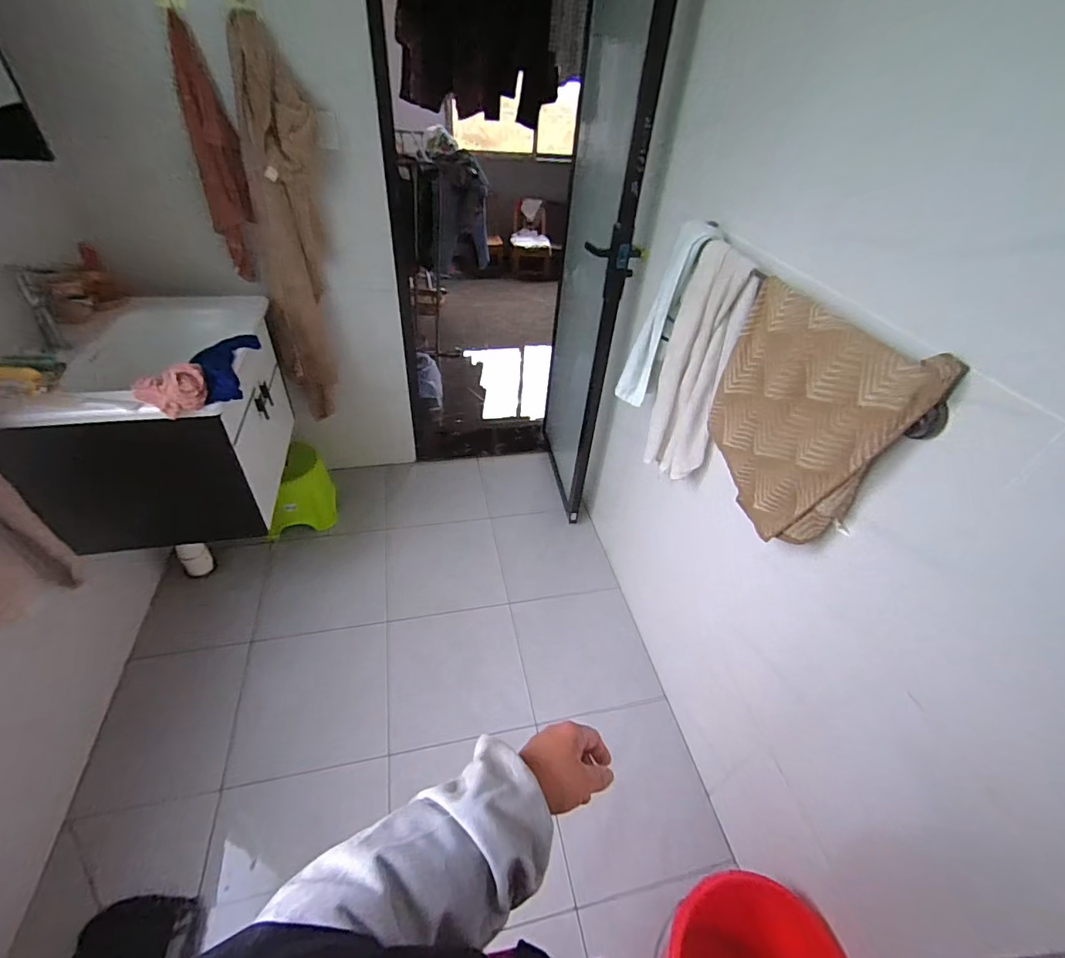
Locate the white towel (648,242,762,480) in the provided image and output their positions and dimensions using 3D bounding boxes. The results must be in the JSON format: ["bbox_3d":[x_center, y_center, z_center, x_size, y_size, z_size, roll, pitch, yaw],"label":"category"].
[{"bbox_3d":[0.318,-0.211,0.978,0.041,0.468,0.167,-18,46,-28],"label":"white towel"}]

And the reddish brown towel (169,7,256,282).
[{"bbox_3d":[-0.794,-0.797,1.233,0.109,0.529,0.035,-8,43,-15],"label":"reddish brown towel"}]

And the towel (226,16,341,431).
[{"bbox_3d":[-0.677,-0.623,1.397,0.218,0.966,0.083,-18,47,-25],"label":"towel"}]

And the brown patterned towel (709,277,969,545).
[{"bbox_3d":[0.405,-0.094,0.752,0.057,0.328,0.319,-7,43,-15],"label":"brown patterned towel"}]

